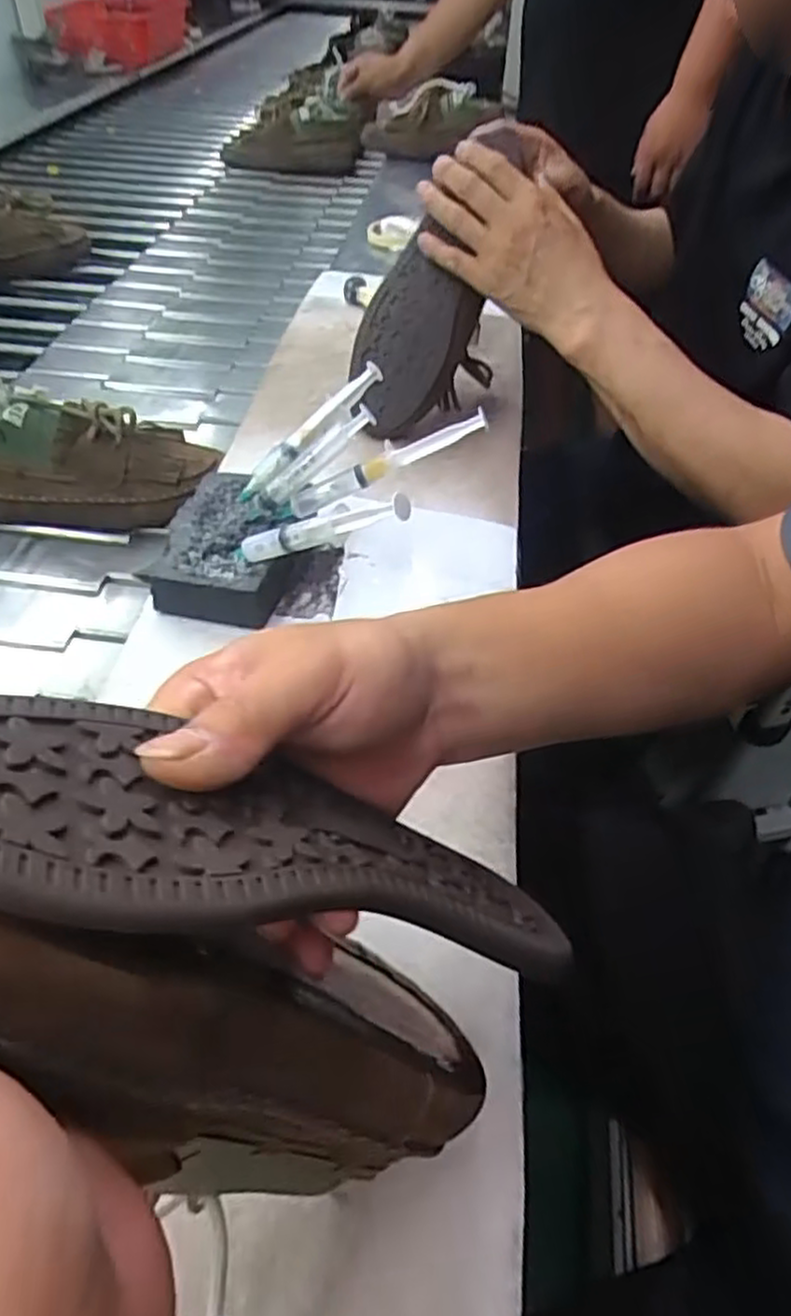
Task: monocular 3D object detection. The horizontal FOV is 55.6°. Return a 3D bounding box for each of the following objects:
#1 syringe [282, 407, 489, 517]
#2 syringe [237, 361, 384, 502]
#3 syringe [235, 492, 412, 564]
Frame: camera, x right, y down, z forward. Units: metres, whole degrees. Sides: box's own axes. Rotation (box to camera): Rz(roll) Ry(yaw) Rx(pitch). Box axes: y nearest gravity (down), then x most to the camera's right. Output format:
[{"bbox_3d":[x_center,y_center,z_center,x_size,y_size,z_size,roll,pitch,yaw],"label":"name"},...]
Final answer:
[{"bbox_3d":[-0.010,-0.129,0.498,0.147,0.020,0.017,-21,44,17],"label":"syringe"},{"bbox_3d":[-0.063,-0.166,0.548,0.138,0.016,0.015,-44,58,-3],"label":"syringe"},{"bbox_3d":[-0.049,-0.078,0.454,0.142,0.022,0.012,-9,36,36],"label":"syringe"}]

